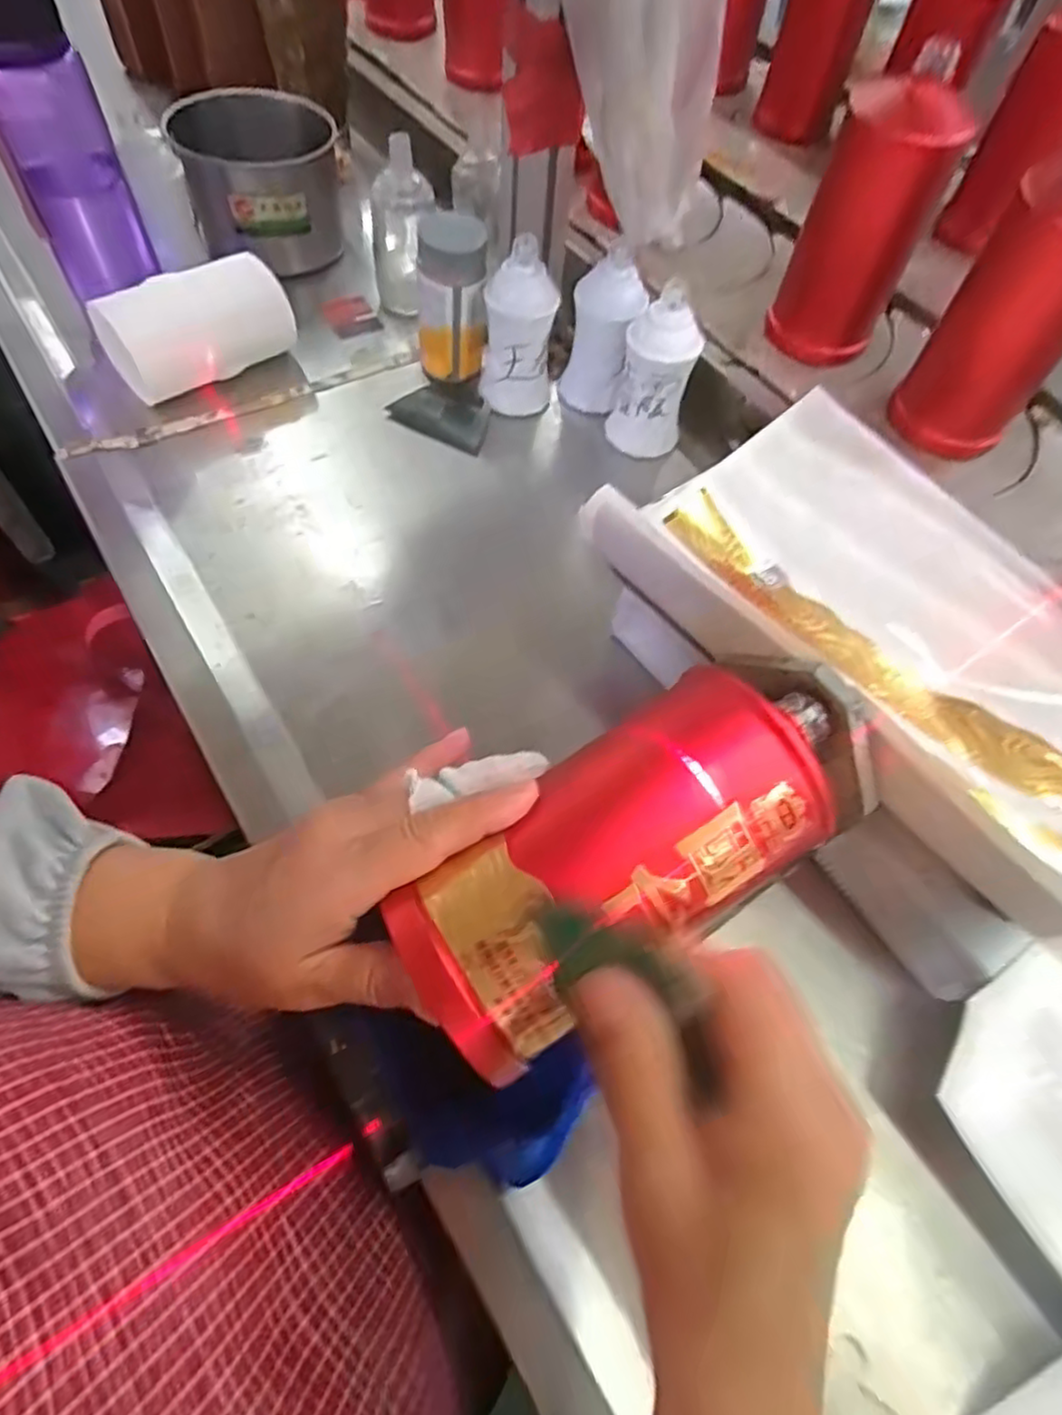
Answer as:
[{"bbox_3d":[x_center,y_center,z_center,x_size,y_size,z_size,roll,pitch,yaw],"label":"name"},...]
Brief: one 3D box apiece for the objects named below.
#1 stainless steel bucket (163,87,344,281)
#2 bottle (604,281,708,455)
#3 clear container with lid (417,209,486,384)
[{"bbox_3d":[-0.246,-0.480,0.619,0.136,0.095,0.129,-12,62,-11],"label":"stainless steel bucket"},{"bbox_3d":[0.094,-0.255,0.507,0.056,0.113,0.048,15,61,4],"label":"bottle"},{"bbox_3d":[-0.063,-0.325,0.530,0.052,0.104,0.046,-1,61,-5],"label":"clear container with lid"}]

